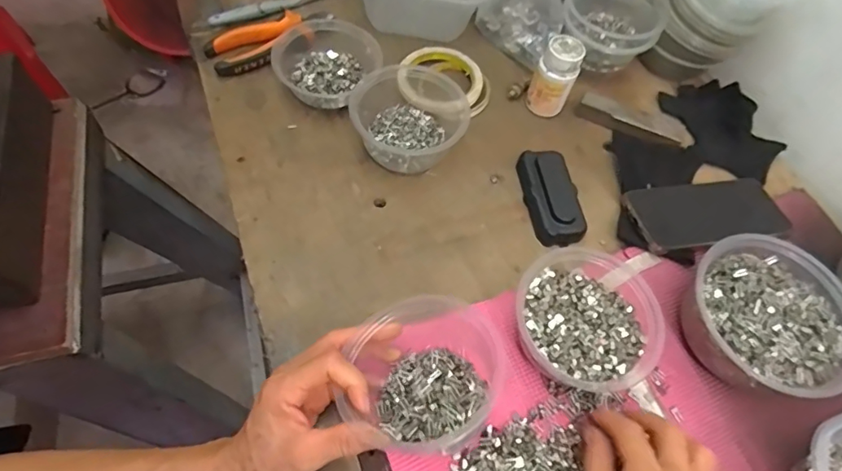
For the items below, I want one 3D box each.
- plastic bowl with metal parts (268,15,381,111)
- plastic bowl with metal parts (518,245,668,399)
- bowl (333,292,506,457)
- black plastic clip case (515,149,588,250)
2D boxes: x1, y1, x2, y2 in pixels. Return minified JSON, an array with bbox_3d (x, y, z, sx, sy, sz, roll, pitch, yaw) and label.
[{"bbox_3d":[-0.104,-0.192,0.563,0.115,0.050,0.113,3,60,-5],"label":"plastic bowl with metal parts"},{"bbox_3d":[0.135,0.071,0.423,0.115,0.055,0.126,2,59,-4],"label":"plastic bowl with metal parts"},{"bbox_3d":[0.003,0.102,0.378,0.109,0.044,0.108,1,62,-1],"label":"bowl"},{"bbox_3d":[0.134,-0.041,0.518,0.055,0.025,0.110,-3,61,-9],"label":"black plastic clip case"}]

